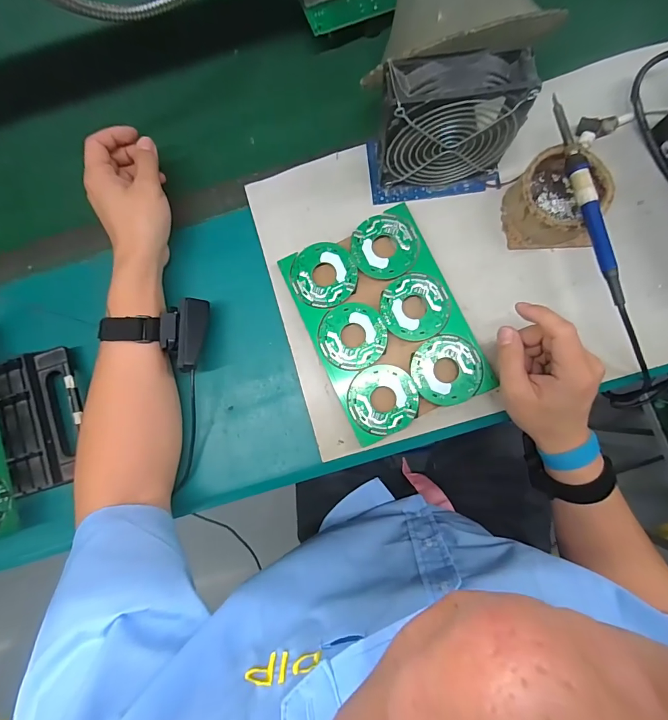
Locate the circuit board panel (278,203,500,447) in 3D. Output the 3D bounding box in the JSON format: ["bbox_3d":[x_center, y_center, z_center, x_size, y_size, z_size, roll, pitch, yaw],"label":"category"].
[{"bbox_3d":[0.051,-0.039,0.396,0.148,0.004,0.207,-24,83,1],"label":"circuit board panel"}]

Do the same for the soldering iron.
[{"bbox_3d":[0.233,-0.152,0.357,0.015,0.015,0.206,-11,82,1],"label":"soldering iron"}]

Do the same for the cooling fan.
[{"bbox_3d":[0.103,-0.216,0.358,0.128,0.114,0.050,-8,83,2],"label":"cooling fan"}]

